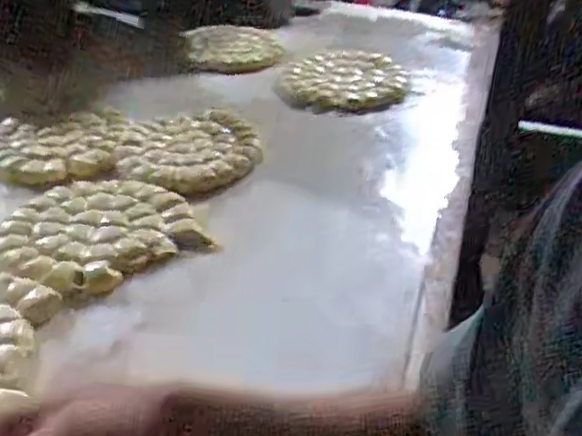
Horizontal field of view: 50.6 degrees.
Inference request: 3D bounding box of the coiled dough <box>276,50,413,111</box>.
[{"bbox_3d":[0.125,-0.328,1.439,0.297,0.042,0.278,0,34,-3],"label":"coiled dough"}]

